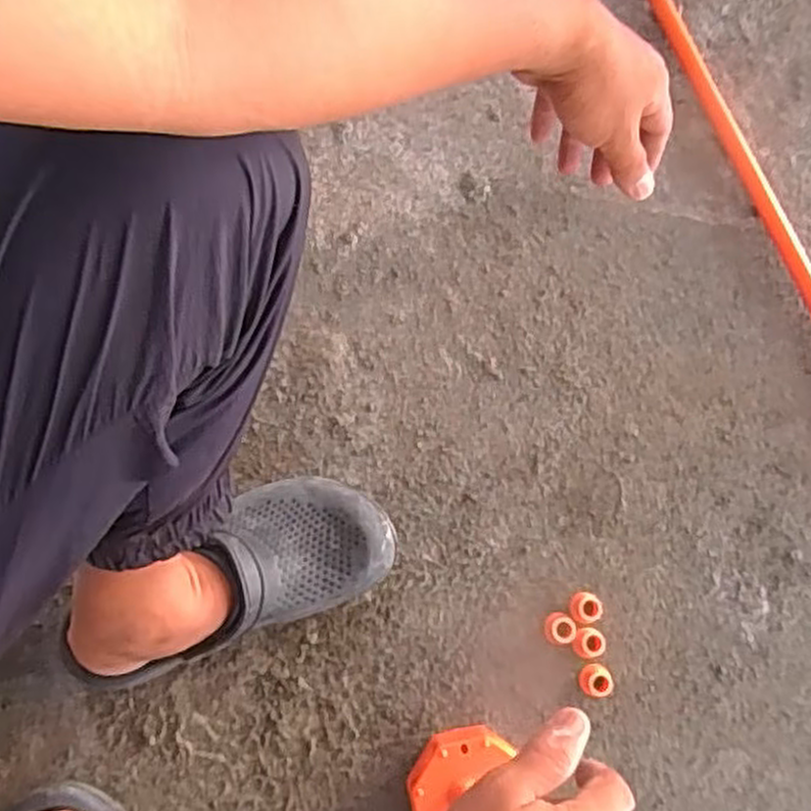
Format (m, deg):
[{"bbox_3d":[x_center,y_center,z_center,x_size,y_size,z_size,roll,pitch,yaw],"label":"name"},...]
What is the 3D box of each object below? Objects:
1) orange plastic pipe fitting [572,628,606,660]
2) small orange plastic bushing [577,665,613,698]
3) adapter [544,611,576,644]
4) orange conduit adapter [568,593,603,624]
[{"bbox_3d":[0.162,0.211,0.696,0.026,0.020,0.027,0,75,-1],"label":"orange plastic pipe fitting"},{"bbox_3d":[0.166,0.241,0.690,0.029,0.020,0.026,13,75,2],"label":"small orange plastic bushing"},{"bbox_3d":[0.136,0.199,0.699,0.027,0.019,0.026,0,75,-1],"label":"adapter"},{"bbox_3d":[0.160,0.181,0.701,0.027,0.023,0.026,0,75,-1],"label":"orange conduit adapter"}]

